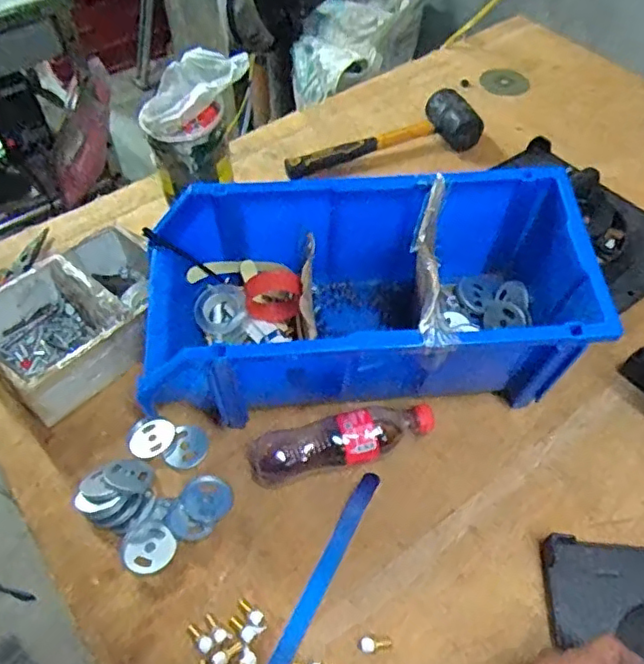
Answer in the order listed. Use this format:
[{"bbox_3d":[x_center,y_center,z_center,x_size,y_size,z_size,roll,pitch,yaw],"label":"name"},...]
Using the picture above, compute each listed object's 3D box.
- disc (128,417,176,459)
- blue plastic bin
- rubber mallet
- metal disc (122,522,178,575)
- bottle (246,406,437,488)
[{"bbox_3d":[-0.184,0.112,0.651,0.046,0.010,0.042,-5,54,-4],"label":"disc"},{"bbox_3d":[0.039,-0.025,0.644,0.435,0.191,0.197,-3,54,-3],"label":"blue plastic bin"},{"bbox_3d":[0.096,-0.301,0.935,0.308,0.054,0.090,-18,55,-13],"label":"rubber mallet"},{"bbox_3d":[-0.166,0.208,0.580,0.046,0.005,0.048,3,58,-5],"label":"metal disc"},{"bbox_3d":[0.022,0.111,0.633,0.195,0.051,0.052,-12,54,-9],"label":"bottle"}]

